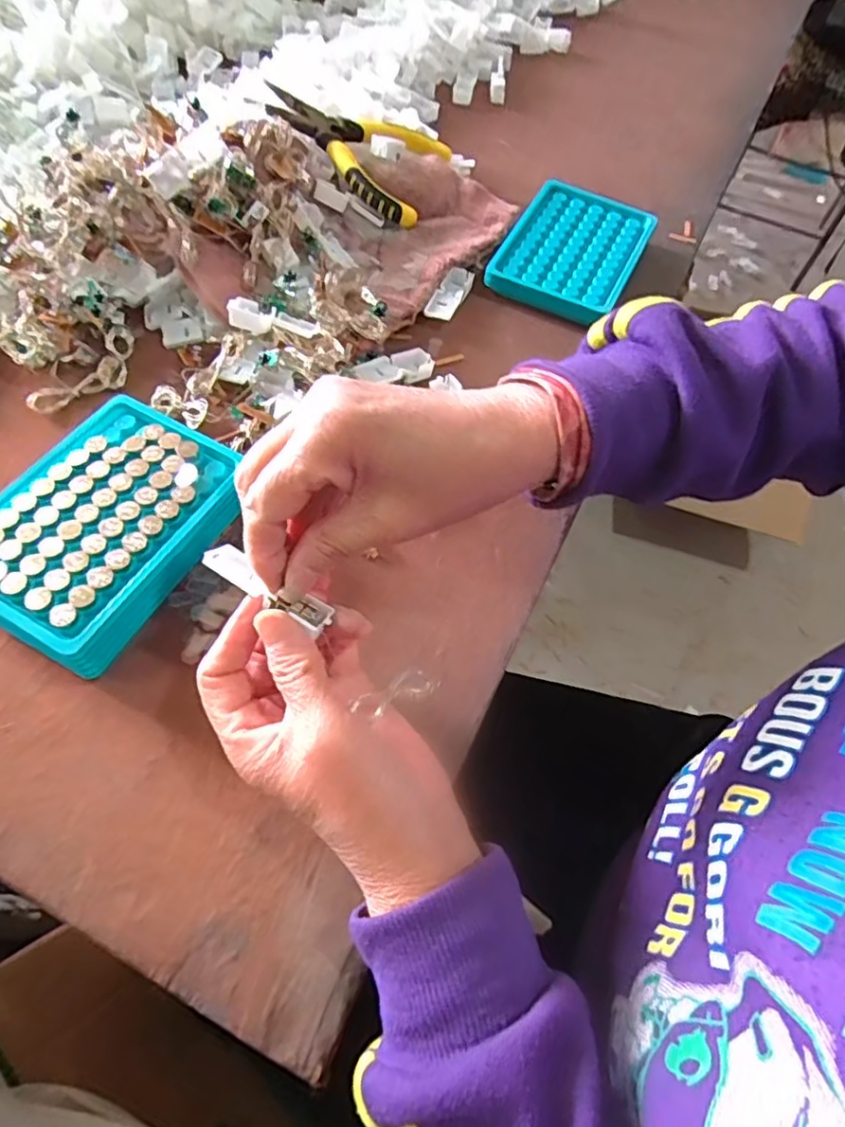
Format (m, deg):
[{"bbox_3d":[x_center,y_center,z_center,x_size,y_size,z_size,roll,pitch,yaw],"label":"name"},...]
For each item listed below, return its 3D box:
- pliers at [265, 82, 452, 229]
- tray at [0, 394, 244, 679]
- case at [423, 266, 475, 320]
[{"bbox_3d":[-0.058,-0.335,0.486,0.149,0.016,0.091,26,68,-5],"label":"pliers"},{"bbox_3d":[-0.166,-0.018,0.323,0.102,0.036,0.133,27,63,11],"label":"tray"},{"bbox_3d":[0.020,-0.196,0.451,0.020,0.010,0.056,25,63,9],"label":"case"}]

